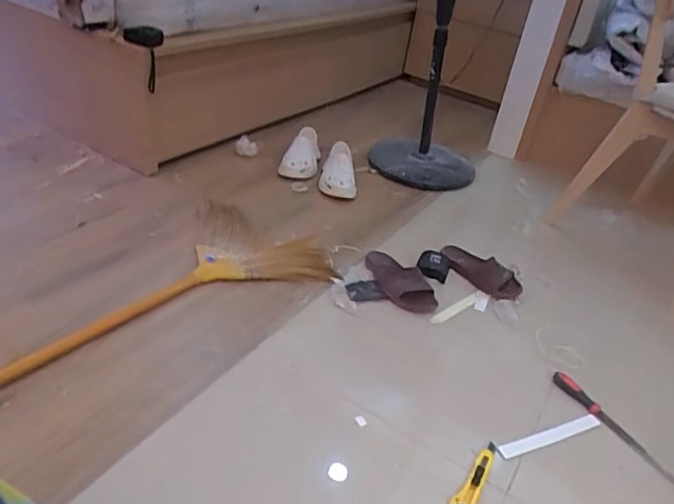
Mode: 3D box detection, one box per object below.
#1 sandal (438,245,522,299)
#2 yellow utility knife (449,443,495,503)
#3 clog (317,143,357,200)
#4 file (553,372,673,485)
[{"bbox_3d":[0.355,0.050,1.370,0.209,0.054,0.090,24,38,20],"label":"sandal"},{"bbox_3d":[0.234,0.378,0.924,0.034,0.015,0.149,29,40,25],"label":"yellow utility knife"},{"bbox_3d":[0.005,-0.259,1.645,0.108,0.104,0.215,6,36,-5],"label":"clog"},{"bbox_3d":[0.528,0.329,1.047,0.035,0.018,0.294,-14,40,-27],"label":"file"}]

